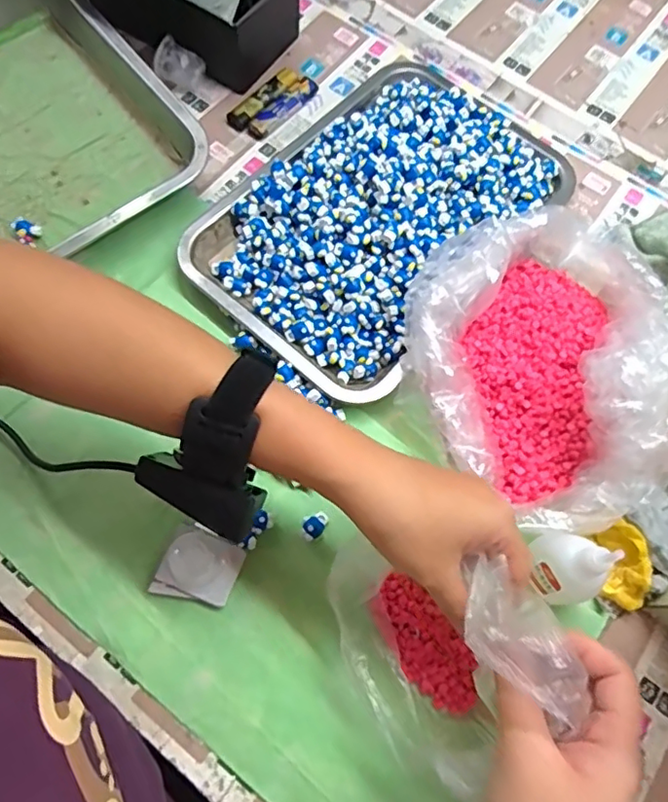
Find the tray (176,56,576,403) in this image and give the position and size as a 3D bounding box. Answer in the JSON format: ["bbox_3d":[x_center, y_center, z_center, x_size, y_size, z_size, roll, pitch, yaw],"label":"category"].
[{"bbox_3d":[0.041,-0.163,0.471,0.210,0.055,0.312,39,73,12],"label":"tray"}]

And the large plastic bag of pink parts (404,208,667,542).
[{"bbox_3d":[0.161,-0.029,0.401,0.208,0.090,0.198,-33,74,-13],"label":"large plastic bag of pink parts"}]

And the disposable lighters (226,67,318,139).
[{"bbox_3d":[-0.057,-0.280,0.531,0.043,0.013,0.085,41,74,13],"label":"disposable lighters"}]

